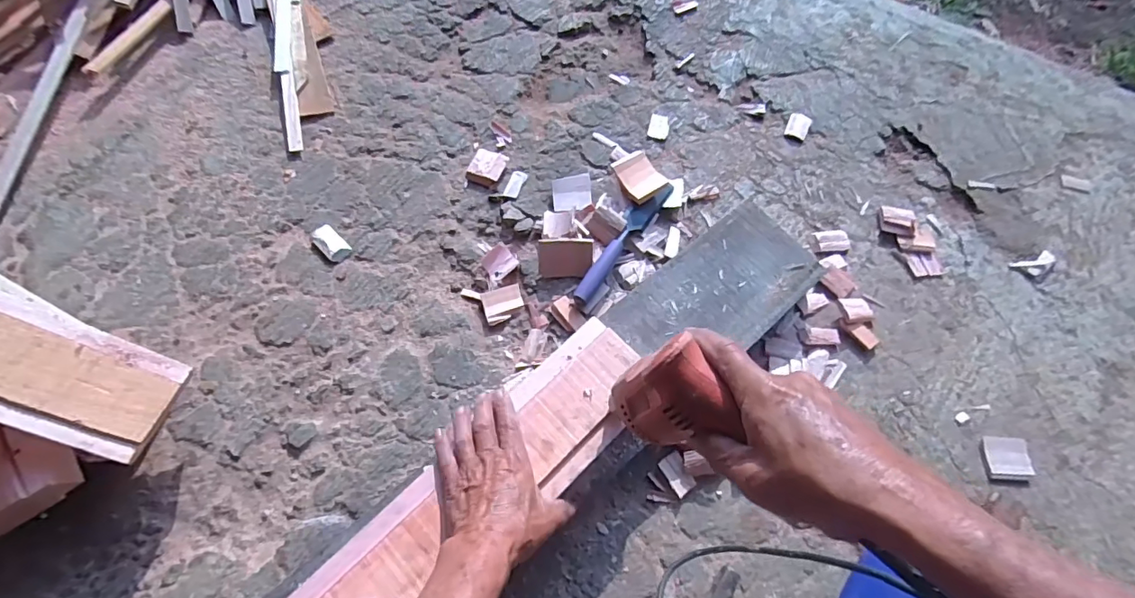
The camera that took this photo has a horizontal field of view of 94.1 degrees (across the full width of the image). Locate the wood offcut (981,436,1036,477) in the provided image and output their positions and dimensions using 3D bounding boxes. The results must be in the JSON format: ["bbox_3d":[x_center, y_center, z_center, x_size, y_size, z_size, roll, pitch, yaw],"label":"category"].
[{"bbox_3d":[0.561,0.201,0.673,0.054,0.010,0.048,4,67,-1],"label":"wood offcut"}]

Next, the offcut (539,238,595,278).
[{"bbox_3d":[-0.002,-0.057,0.747,0.076,0.005,0.055,1,108,7],"label":"offcut"}]

